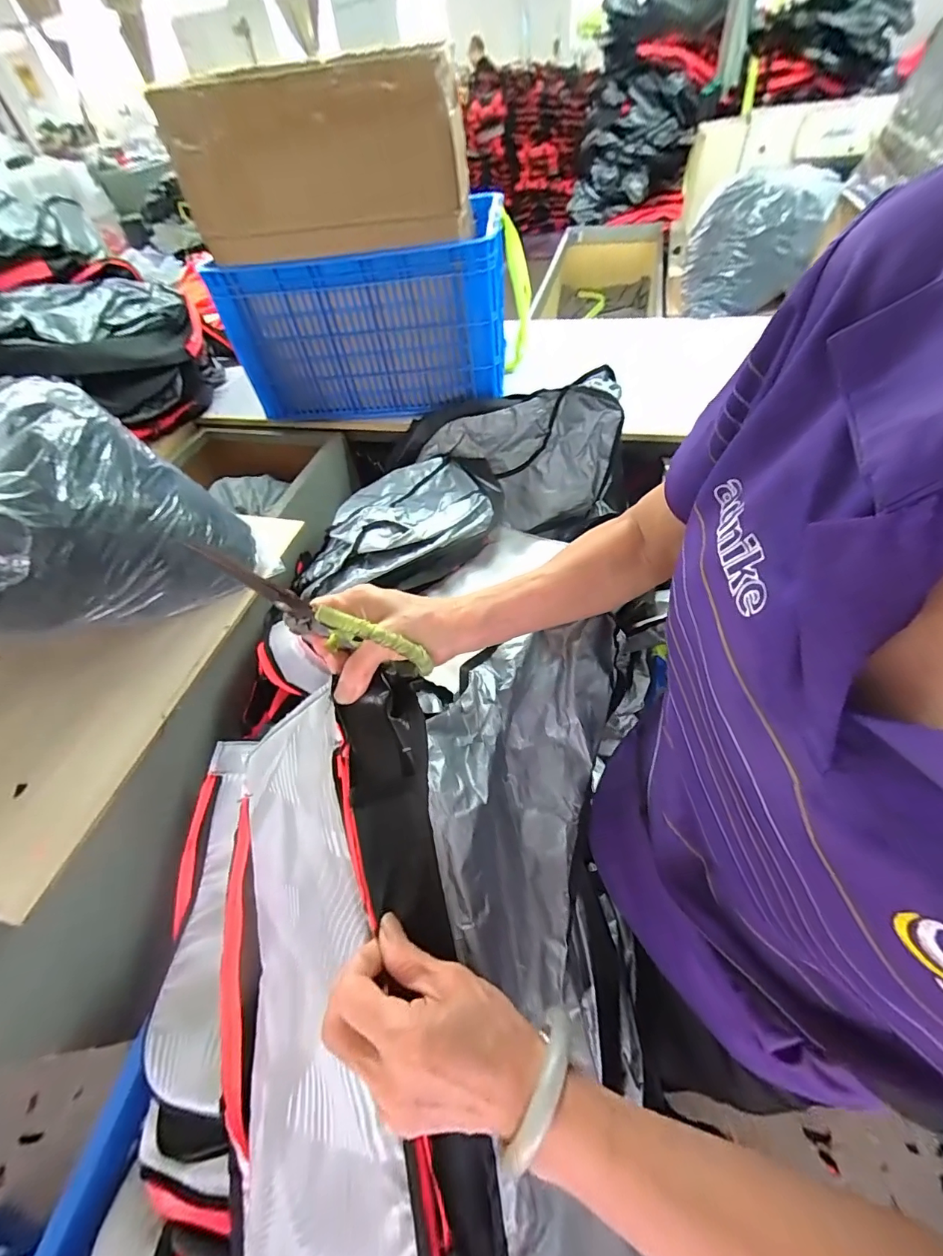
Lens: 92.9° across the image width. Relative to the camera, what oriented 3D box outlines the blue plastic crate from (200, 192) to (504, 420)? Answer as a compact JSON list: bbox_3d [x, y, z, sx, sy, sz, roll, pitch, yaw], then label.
[{"bbox_3d":[-0.214,-0.731,1.054,0.570,0.308,0.363,-1,53,5],"label":"blue plastic crate"}]

